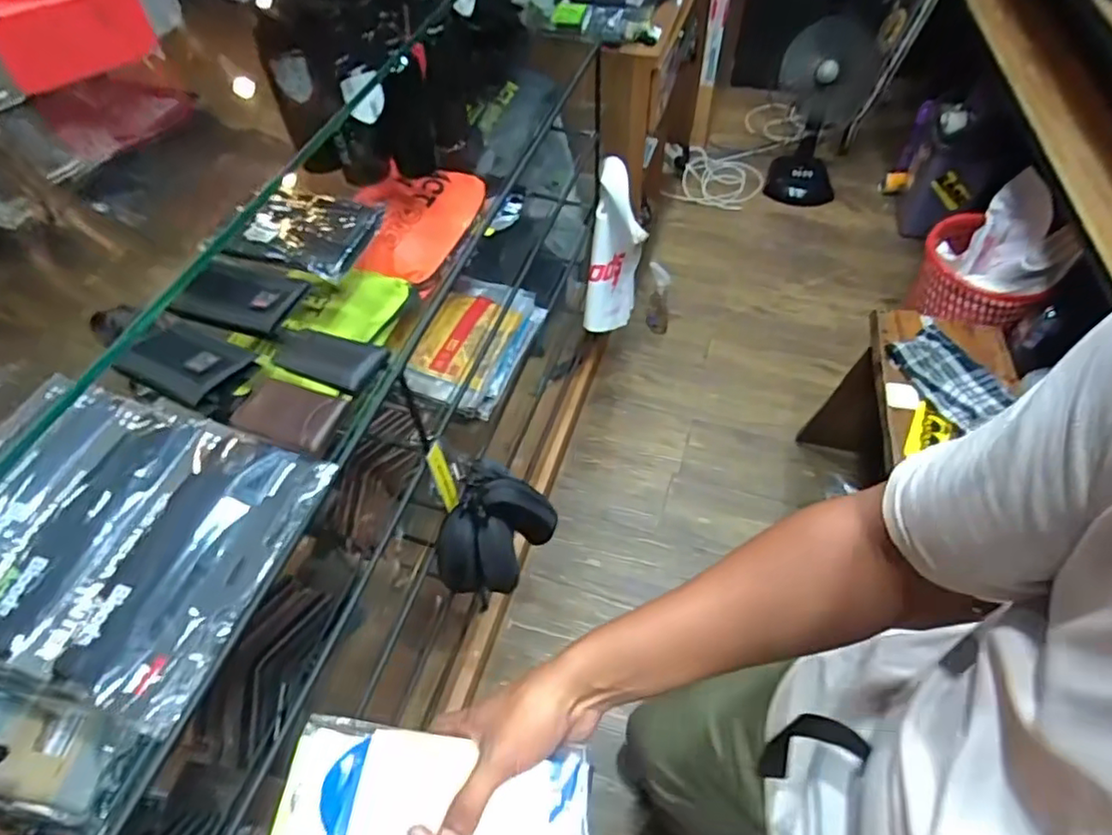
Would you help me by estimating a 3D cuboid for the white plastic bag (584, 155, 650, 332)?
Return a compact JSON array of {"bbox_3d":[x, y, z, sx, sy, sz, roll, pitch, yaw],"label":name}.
[{"bbox_3d":[0.144,-0.383,1.491,0.121,0.378,0.163,9,54,8],"label":"white plastic bag"}]

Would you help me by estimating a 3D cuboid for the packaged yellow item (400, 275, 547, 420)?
[{"bbox_3d":[-0.139,-0.137,1.101,0.164,0.069,0.284,13,55,11],"label":"packaged yellow item"}]

